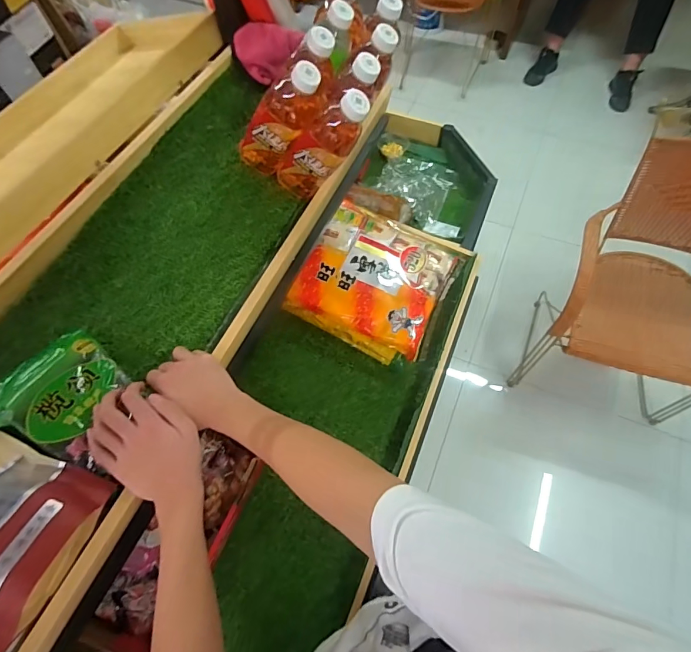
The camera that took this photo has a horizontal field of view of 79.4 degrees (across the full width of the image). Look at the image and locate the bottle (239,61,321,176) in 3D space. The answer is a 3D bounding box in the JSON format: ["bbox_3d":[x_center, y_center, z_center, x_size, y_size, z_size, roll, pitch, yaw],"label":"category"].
[{"bbox_3d":[-0.106,-0.333,0.681,0.078,0.217,0.067,23,56,-28],"label":"bottle"}]

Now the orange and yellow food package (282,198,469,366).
[{"bbox_3d":[0.083,-0.131,1.079,0.356,0.133,0.378,24,64,15],"label":"orange and yellow food package"}]

